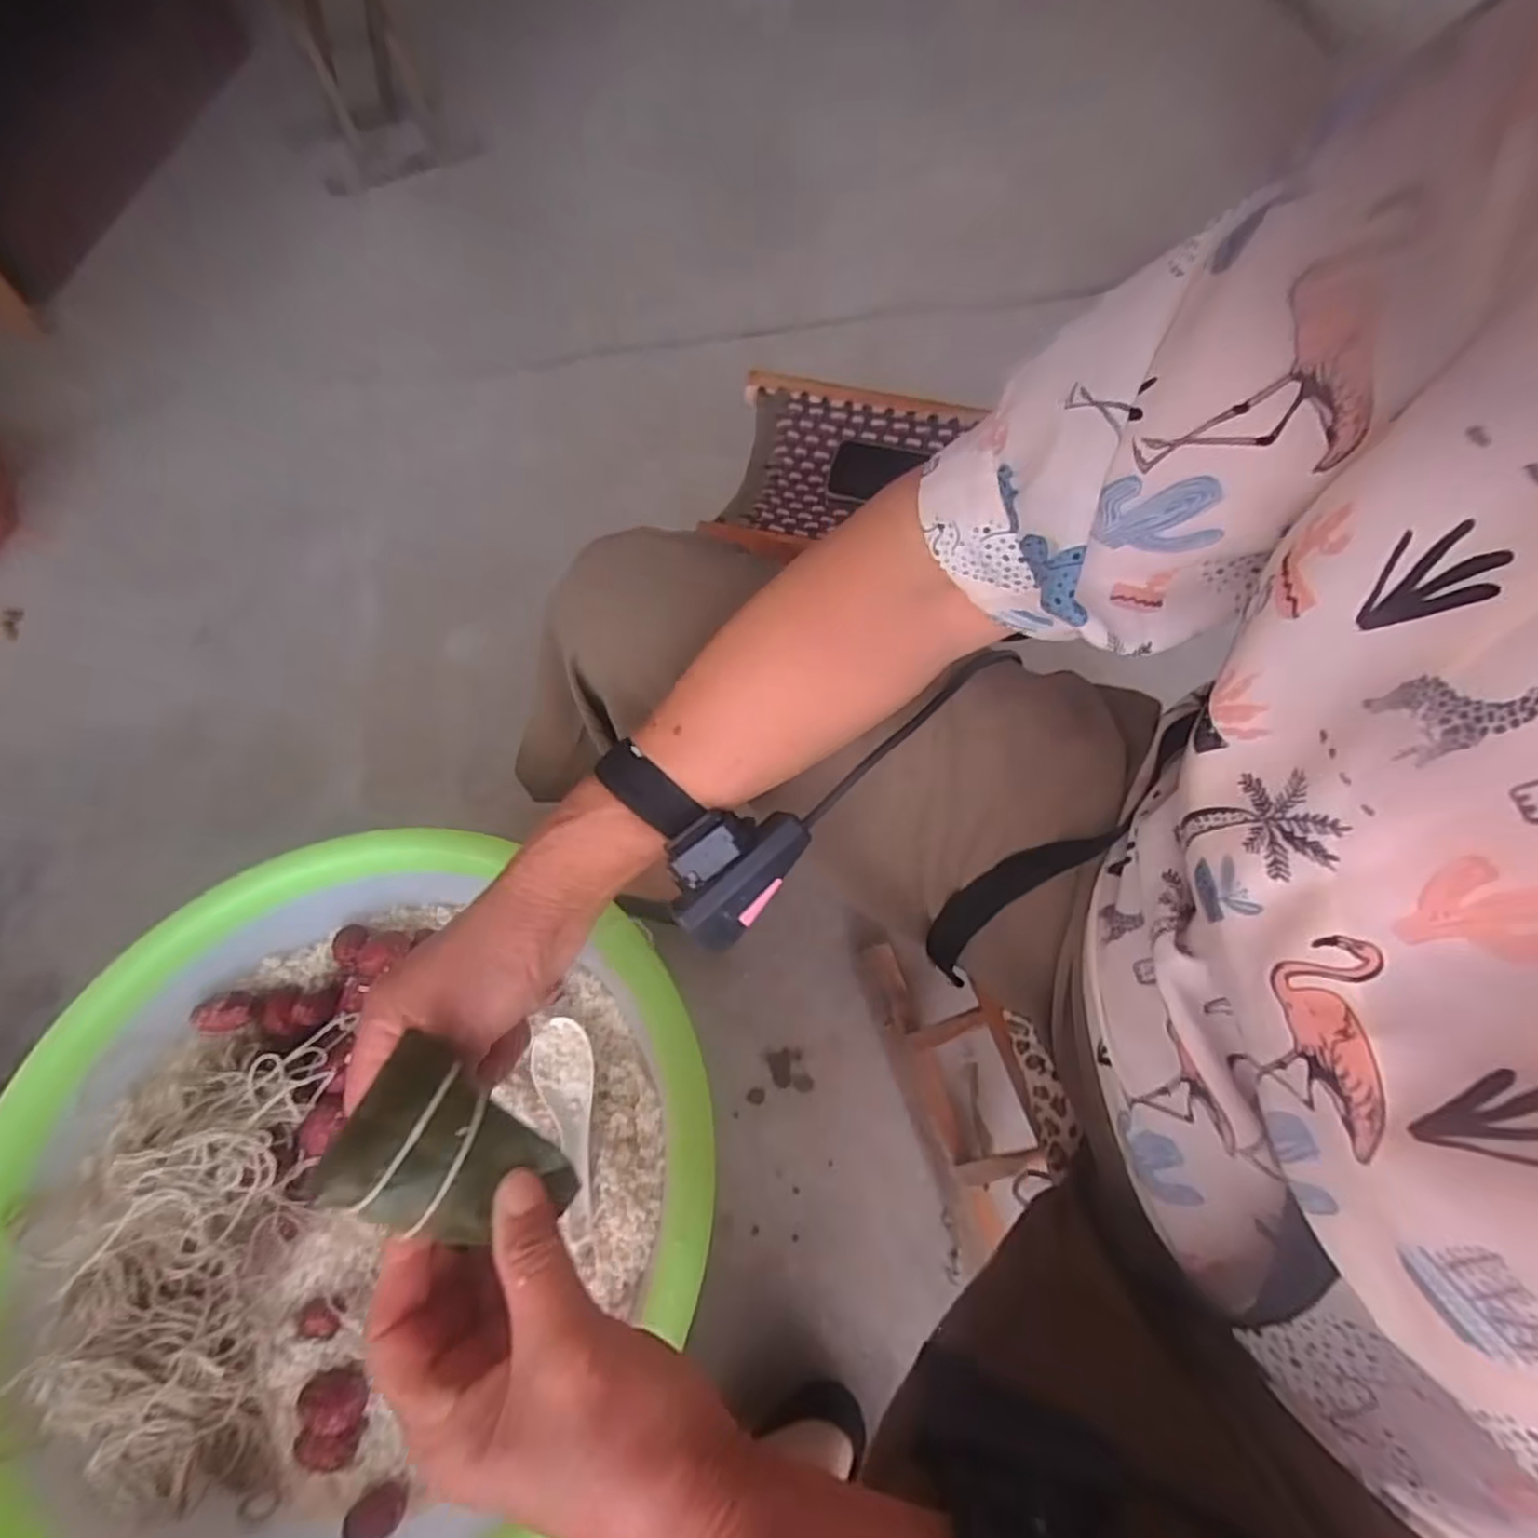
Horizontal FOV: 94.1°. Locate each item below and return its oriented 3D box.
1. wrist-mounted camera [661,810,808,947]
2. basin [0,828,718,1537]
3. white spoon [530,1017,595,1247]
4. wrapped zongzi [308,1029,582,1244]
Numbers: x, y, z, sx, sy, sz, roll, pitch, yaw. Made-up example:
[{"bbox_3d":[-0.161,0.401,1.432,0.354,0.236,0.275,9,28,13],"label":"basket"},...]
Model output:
[{"bbox_3d":[-0.020,0.040,0.329,0.067,0.034,0.049,-42,107,-9],"label":"wrist-mounted camera"},{"bbox_3d":[-0.223,0.215,0.384,0.348,0.095,0.348,1,63,-2],"label":"basin"},{"bbox_3d":[-0.117,0.210,0.424,0.036,0.016,0.122,-15,49,-10],"label":"white spoon"},{"bbox_3d":[-0.119,0.148,0.264,0.079,0.040,0.054,44,48,-7],"label":"wrapped zongzi"}]

